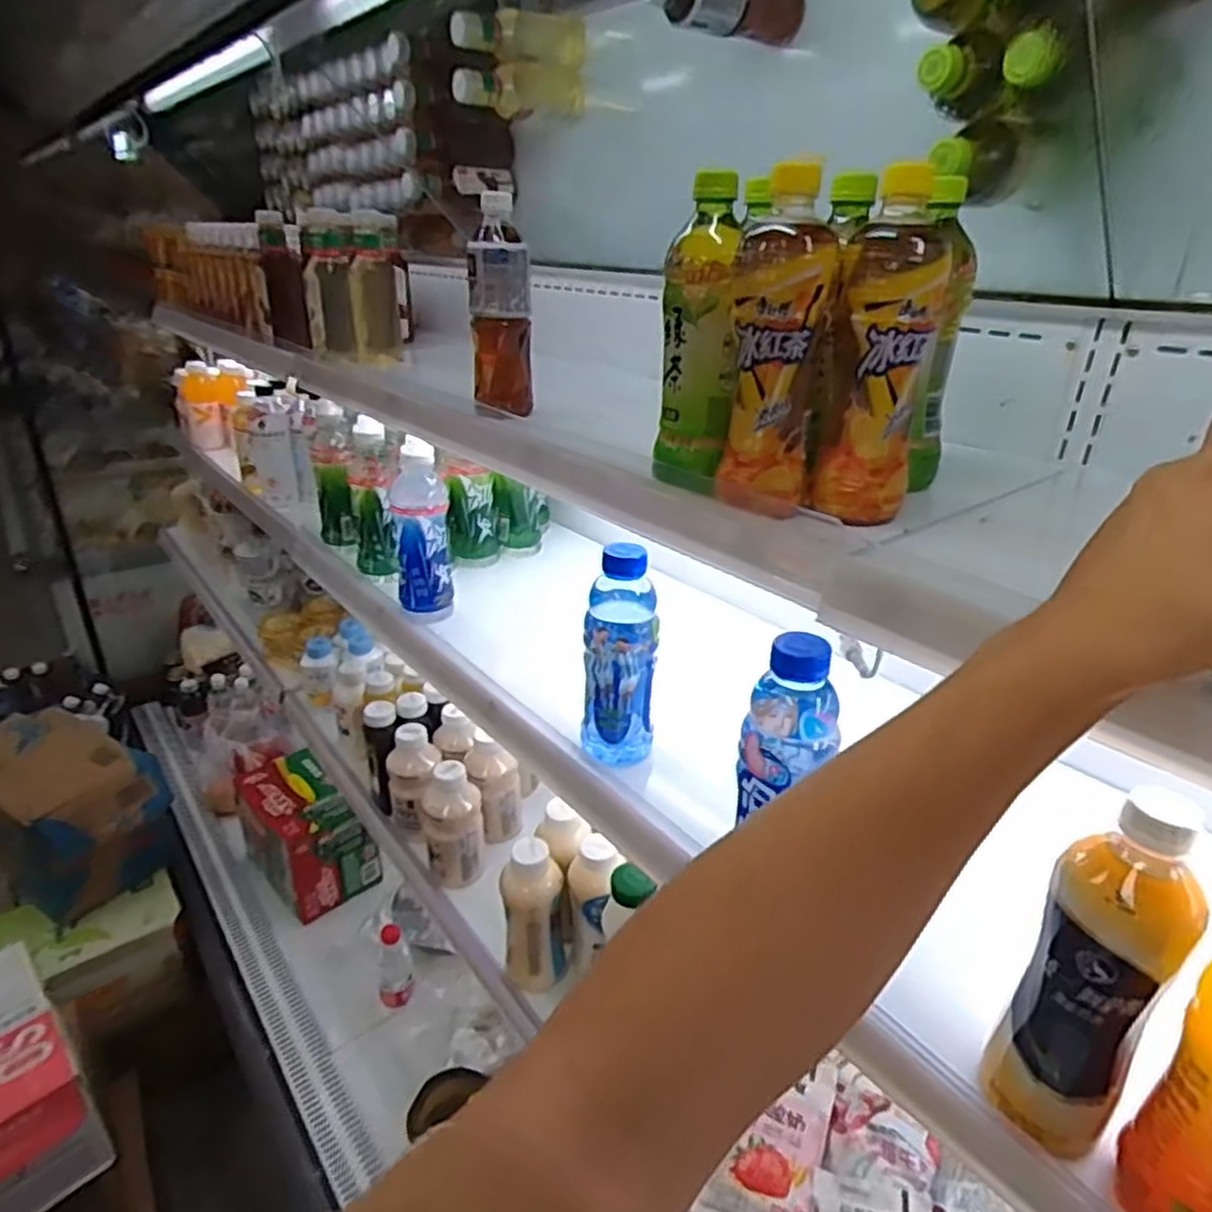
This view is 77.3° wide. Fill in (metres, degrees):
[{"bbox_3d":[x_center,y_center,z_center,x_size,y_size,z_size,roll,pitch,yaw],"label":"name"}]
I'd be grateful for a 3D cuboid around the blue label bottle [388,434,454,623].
[{"bbox_3d":[-0.234,-0.092,0.958,0.069,0.215,0.061,-1,26,-7],"label":"blue label bottle"}]

